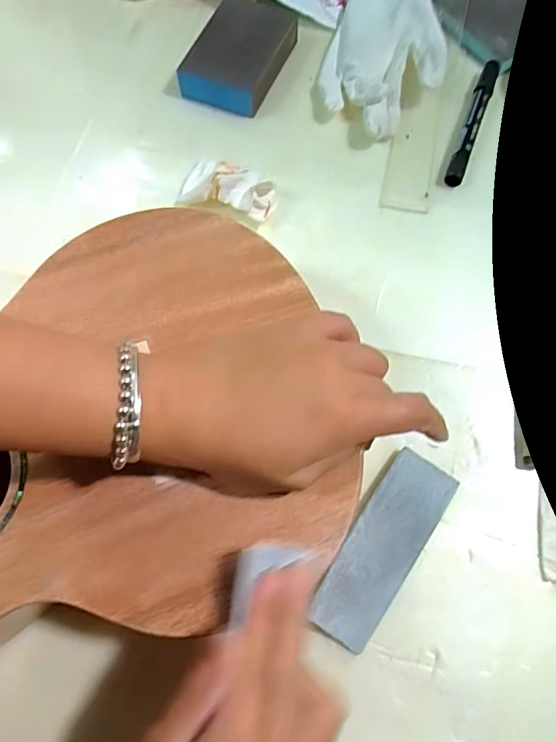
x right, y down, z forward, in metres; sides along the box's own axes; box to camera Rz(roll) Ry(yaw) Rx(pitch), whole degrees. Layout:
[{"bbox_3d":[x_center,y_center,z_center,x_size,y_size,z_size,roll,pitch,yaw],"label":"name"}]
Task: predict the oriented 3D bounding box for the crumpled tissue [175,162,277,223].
[{"bbox_3d":[-0.038,-0.140,0.370,0.071,0.030,0.033,11,73,5],"label":"crumpled tissue"}]

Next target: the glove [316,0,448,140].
[{"bbox_3d":[0.092,-0.276,0.410,0.098,0.024,0.172,15,73,6],"label":"glove"}]

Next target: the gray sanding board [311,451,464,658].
[{"bbox_3d":[0.065,0.108,0.299,0.042,0.010,0.120,33,76,11],"label":"gray sanding board"}]

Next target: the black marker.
[{"bbox_3d":[0.159,-0.204,0.393,0.014,0.010,0.127,21,74,7],"label":"black marker"}]

